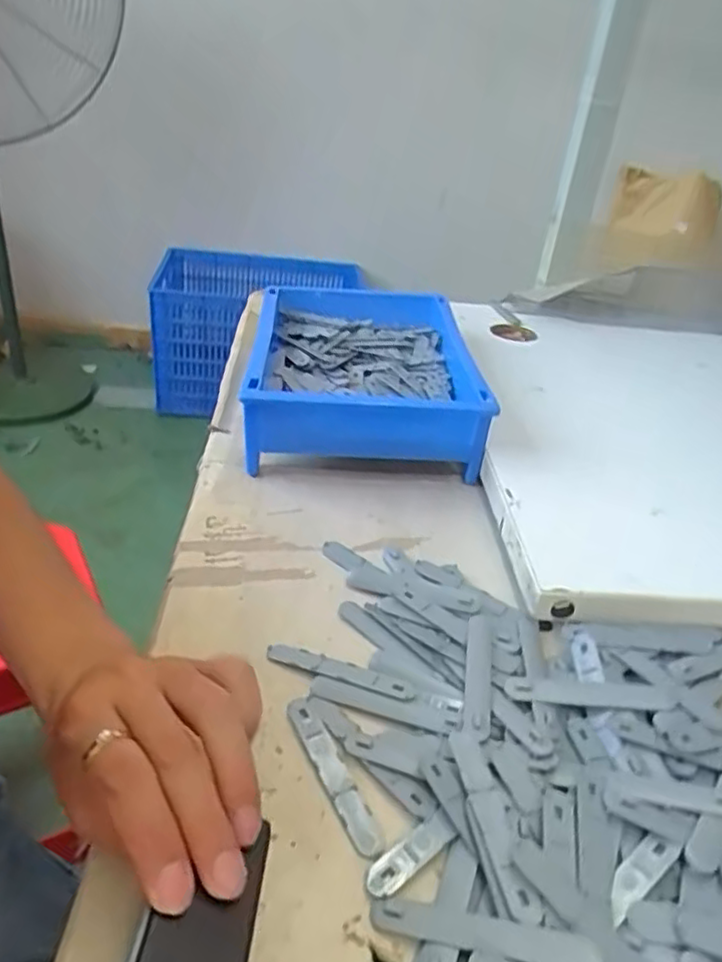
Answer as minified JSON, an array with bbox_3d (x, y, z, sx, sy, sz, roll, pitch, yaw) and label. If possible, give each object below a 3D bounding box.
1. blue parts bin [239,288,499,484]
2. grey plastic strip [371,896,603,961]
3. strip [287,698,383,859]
[{"bbox_3d":[0.000,-0.111,0.706,0.205,0.087,0.319,1,32,-2],"label":"blue parts bin"},{"bbox_3d":[0.050,0.191,0.286,0.094,0.005,0.015,2,34,20],"label":"grey plastic strip"},{"bbox_3d":[-0.016,0.152,0.358,0.014,0.004,0.094,-14,36,-25],"label":"strip"}]

